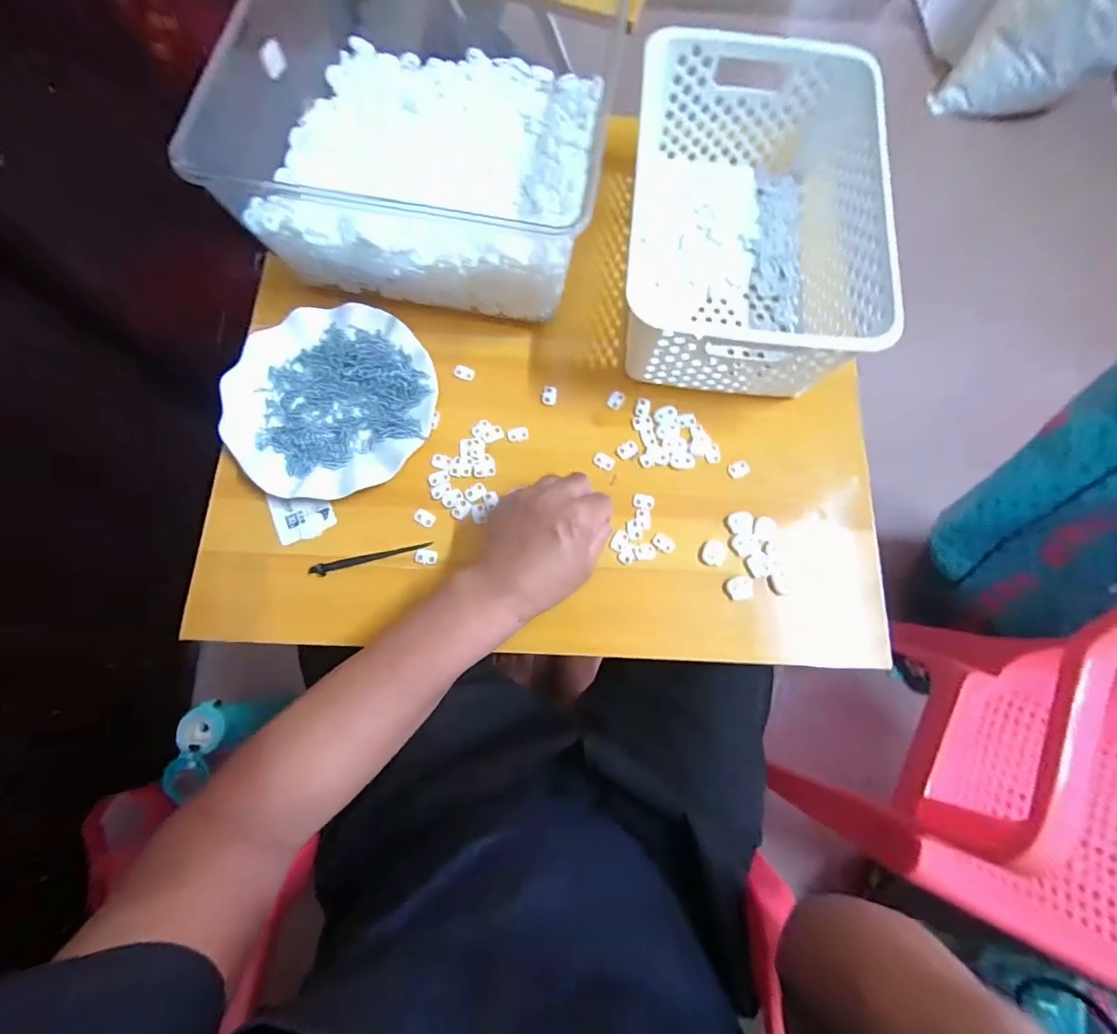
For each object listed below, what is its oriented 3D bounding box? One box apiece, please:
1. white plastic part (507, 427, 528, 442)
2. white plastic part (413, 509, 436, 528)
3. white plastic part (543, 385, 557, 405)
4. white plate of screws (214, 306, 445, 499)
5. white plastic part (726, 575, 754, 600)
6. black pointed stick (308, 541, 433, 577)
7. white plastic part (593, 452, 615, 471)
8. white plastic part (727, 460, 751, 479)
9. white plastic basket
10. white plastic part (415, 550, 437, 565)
[{"bbox_3d":[-0.038,-0.078,0.453,0.020,0.004,0.013,-13,77,-4],"label":"white plastic part"},{"bbox_3d":[-0.120,0.001,0.430,0.019,0.004,0.013,22,77,4],"label":"white plastic part"},{"bbox_3d":[-0.008,-0.117,0.463,0.013,0.004,0.018,6,76,0],"label":"white plastic part"},{"bbox_3d":[-0.206,-0.106,0.443,0.181,0.025,0.182,0,76,-1],"label":"white plate of screws"},{"bbox_3d":[0.158,0.062,0.419,0.021,0.005,0.020,-2,76,-2],"label":"white plastic part"},{"bbox_3d":[-0.163,0.036,0.418,0.104,0.009,0.010,-13,77,-4],"label":"black pointed stick"},{"bbox_3d":[0.042,-0.052,0.447,0.020,0.004,0.014,25,77,5],"label":"white plastic part"},{"bbox_3d":[0.169,-0.045,0.452,0.019,0.005,0.015,-20,77,-6],"label":"white plastic part"},{"bbox_3d":[0.172,-0.268,0.446,0.192,0.113,0.297,4,76,0],"label":"white plastic basket"},{"bbox_3d":[-0.115,0.034,0.420,0.019,0.004,0.013,7,76,0],"label":"white plastic part"}]

